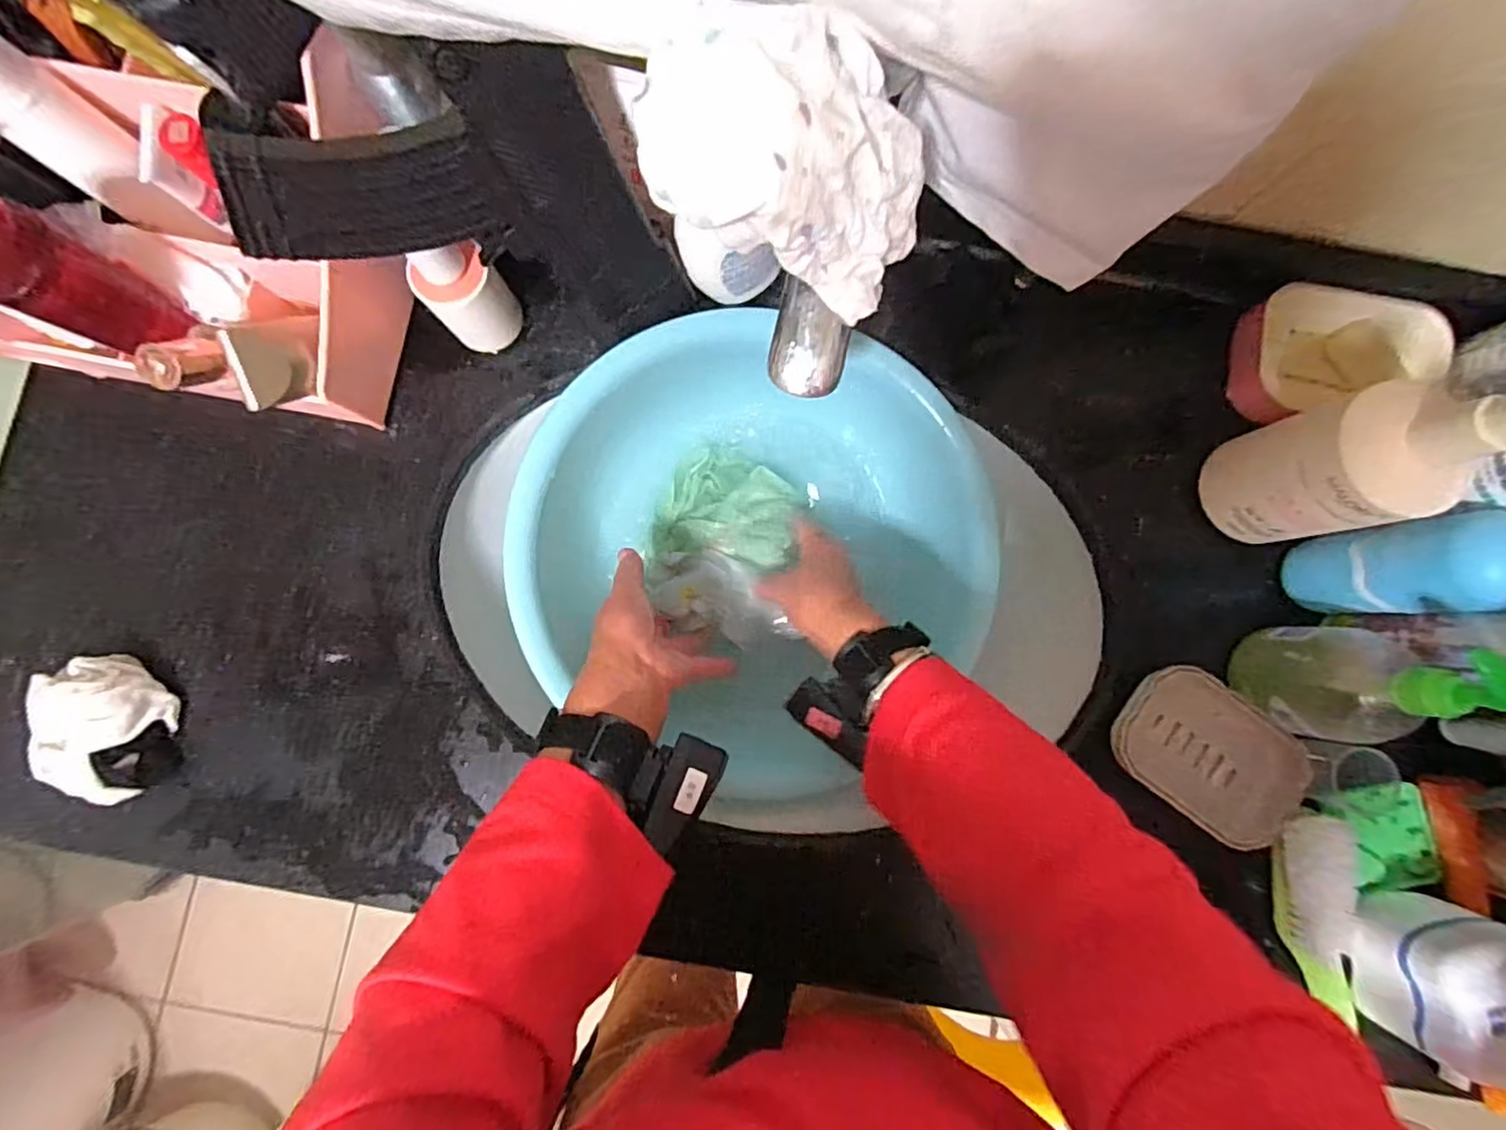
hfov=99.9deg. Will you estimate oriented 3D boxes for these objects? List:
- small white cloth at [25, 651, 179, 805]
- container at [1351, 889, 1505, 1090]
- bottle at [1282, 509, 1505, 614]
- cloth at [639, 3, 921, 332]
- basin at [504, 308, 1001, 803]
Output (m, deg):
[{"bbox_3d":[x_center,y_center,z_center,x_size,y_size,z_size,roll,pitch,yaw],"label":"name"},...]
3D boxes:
[{"bbox_3d":[-0.430,0.109,0.416,0.071,0.046,0.095,-6,85,-2],"label":"small white cloth"},{"bbox_3d":[0.413,0.249,0.375,0.067,0.068,0.085,4,84,-1],"label":"container"},{"bbox_3d":[0.393,0.002,0.381,0.042,0.120,0.053,-10,85,-2],"label":"bottle"},{"bbox_3d":[0.016,-0.177,0.289,0.126,0.095,0.089,6,84,0],"label":"cloth"},{"bbox_3d":[0.011,-0.016,0.496,0.330,0.120,0.320,0,84,-1],"label":"basin"}]

